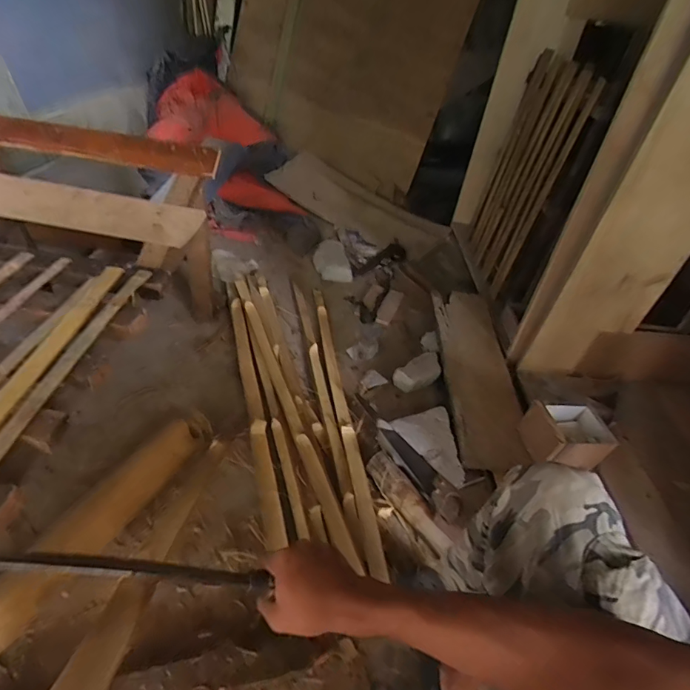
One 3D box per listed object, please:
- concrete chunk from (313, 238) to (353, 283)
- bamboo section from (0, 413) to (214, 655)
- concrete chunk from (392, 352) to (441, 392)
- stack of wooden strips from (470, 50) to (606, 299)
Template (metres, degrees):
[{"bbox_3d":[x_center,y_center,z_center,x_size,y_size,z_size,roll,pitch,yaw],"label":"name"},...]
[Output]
[{"bbox_3d":[-0.047,-0.312,1.683,0.128,0.055,0.192,-32,83,10],"label":"concrete chunk"},{"bbox_3d":[-0.480,0.346,0.822,0.111,0.093,0.578,21,42,16],"label":"bamboo section"},{"bbox_3d":[0.218,0.082,1.276,0.154,0.050,0.090,-29,63,-17],"label":"concrete chunk"},{"bbox_3d":[0.573,-0.546,1.419,0.062,0.684,0.453,4,52,-7],"label":"stack of wooden strips"}]

